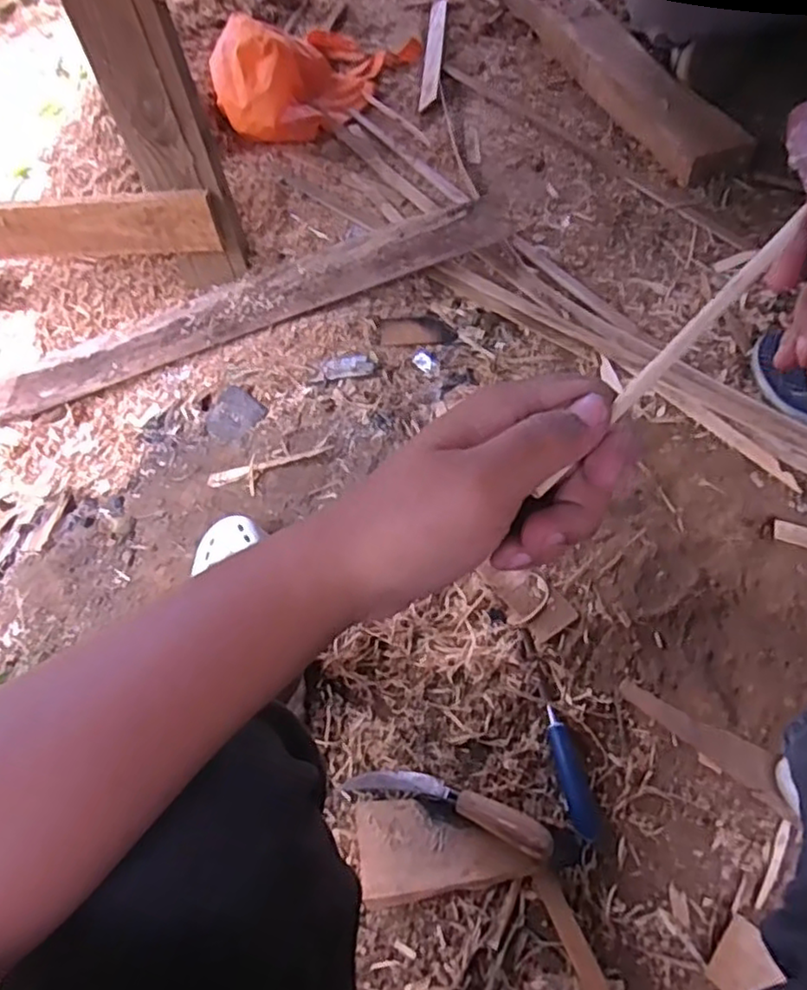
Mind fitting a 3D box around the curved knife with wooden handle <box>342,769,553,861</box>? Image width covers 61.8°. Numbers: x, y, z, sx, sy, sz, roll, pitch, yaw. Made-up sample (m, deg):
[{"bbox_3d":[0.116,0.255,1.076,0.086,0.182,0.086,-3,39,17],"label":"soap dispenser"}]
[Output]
[{"bbox_3d":[0.040,0.288,0.631,0.199,0.019,0.034,7,62,30],"label":"curved knife with wooden handle"}]

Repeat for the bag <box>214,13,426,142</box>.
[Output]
[{"bbox_3d":[-0.179,-0.883,1.389,0.243,0.167,0.546,22,45,11],"label":"bag"}]

